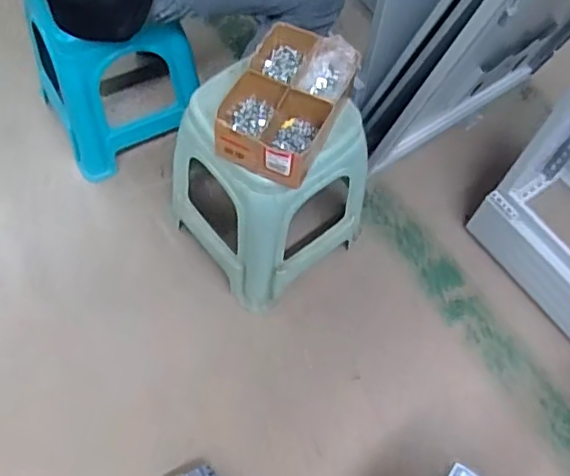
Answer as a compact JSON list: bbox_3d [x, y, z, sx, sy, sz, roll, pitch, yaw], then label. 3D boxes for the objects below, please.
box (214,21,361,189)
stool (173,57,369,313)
[{"bbox_3d":[0.009,-0.261,1.158,0.193,0.086,0.302,25,66,7],"label":"box"},{"bbox_3d":[-0.030,-0.130,1.403,0.377,0.494,0.346,-36,73,-19],"label":"stool"}]

